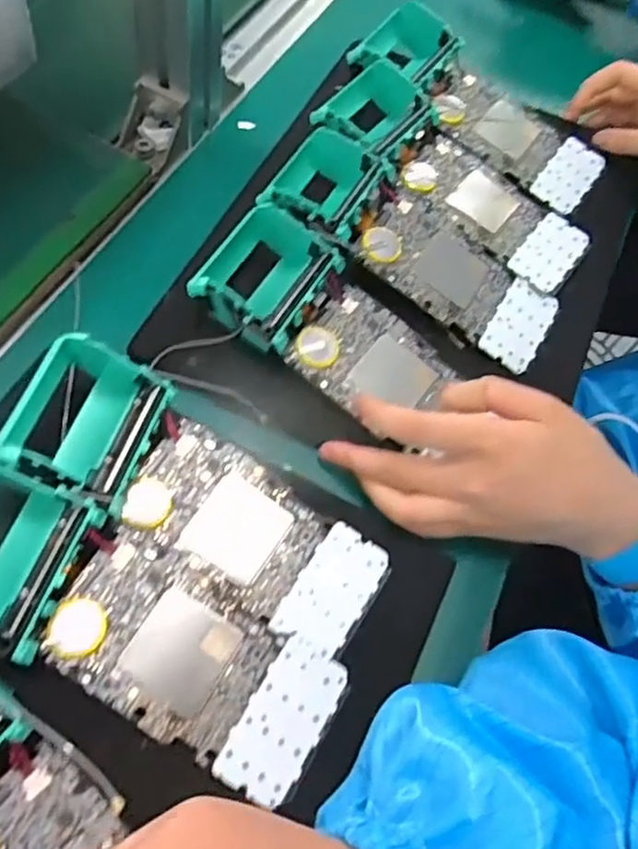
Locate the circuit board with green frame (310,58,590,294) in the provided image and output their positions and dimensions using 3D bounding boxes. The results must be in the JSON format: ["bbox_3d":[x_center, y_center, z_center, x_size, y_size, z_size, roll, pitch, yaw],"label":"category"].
[{"bbox_3d":[0.092,-0.165,0.455,0.192,0.022,0.082,42,65,4],"label":"circuit board with green frame"}]

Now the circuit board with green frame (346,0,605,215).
[{"bbox_3d":[0.114,-0.229,0.494,0.194,0.034,0.087,43,65,5],"label":"circuit board with green frame"}]

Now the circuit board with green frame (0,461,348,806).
[{"bbox_3d":[-0.081,0.089,0.295,0.188,0.025,0.068,33,61,-6],"label":"circuit board with green frame"}]

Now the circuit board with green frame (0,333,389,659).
[{"bbox_3d":[-0.057,0.035,0.328,0.192,0.034,0.074,37,63,-1],"label":"circuit board with green frame"}]

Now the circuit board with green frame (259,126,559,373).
[{"bbox_3d":[0.057,-0.107,0.422,0.196,0.038,0.084,40,64,2],"label":"circuit board with green frame"}]

